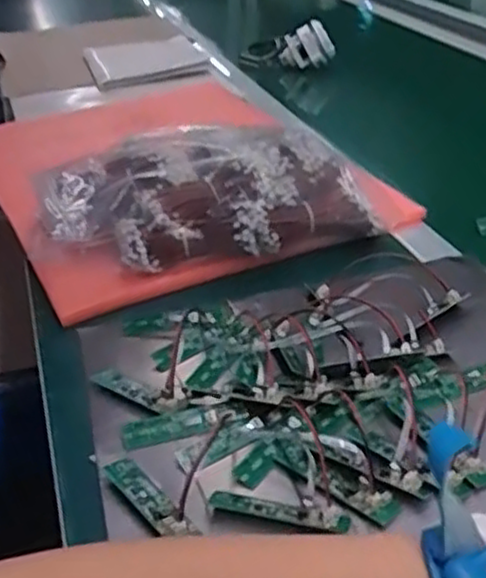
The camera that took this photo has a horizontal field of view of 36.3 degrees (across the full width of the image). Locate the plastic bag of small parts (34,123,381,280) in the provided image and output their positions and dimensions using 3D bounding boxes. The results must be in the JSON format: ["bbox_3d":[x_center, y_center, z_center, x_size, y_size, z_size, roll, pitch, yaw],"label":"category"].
[{"bbox_3d":[-0.034,-0.087,0.694,0.308,0.085,0.145,-14,34,-17],"label":"plastic bag of small parts"}]

